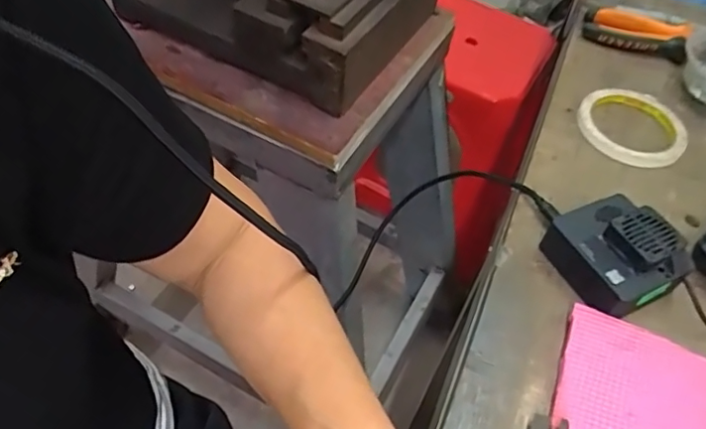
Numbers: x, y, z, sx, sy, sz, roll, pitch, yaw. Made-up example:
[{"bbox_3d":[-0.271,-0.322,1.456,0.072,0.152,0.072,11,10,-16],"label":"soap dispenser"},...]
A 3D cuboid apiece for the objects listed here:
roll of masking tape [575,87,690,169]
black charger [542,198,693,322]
[{"bbox_3d":[0.263,-0.084,0.537,0.096,0.016,0.096,0,50,0],"label":"roll of masking tape"},{"bbox_3d":[0.190,0.027,0.414,0.072,0.045,0.081,-18,54,-18],"label":"black charger"}]

